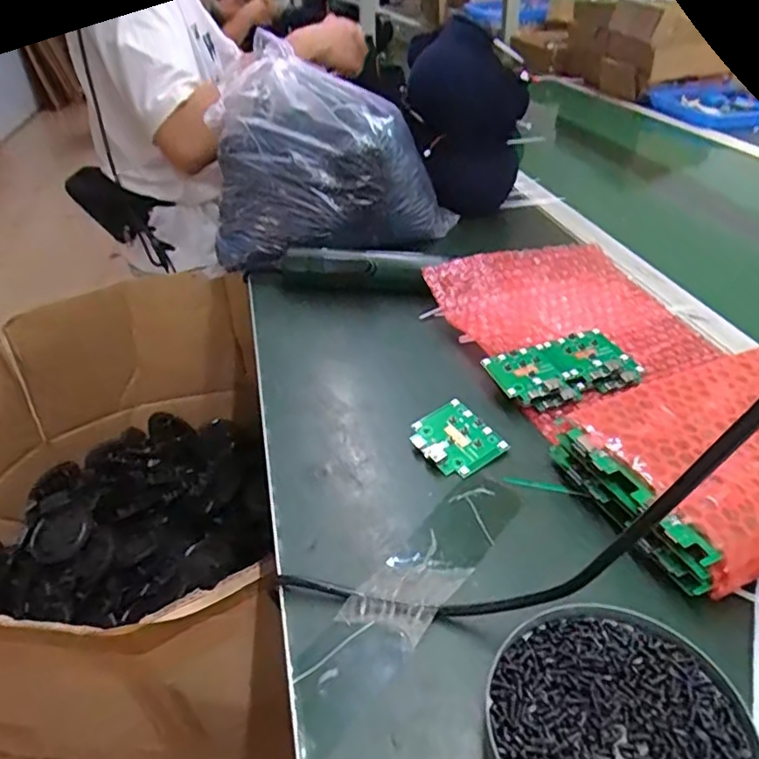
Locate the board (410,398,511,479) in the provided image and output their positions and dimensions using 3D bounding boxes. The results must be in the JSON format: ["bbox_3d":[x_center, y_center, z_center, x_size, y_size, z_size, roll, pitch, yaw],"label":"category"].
[{"bbox_3d":[0.055,0.043,0.439,0.054,0.004,0.058,-29,56,-26],"label":"board"}]

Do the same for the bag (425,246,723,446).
[{"bbox_3d":[0.172,-0.060,0.541,0.201,0.055,0.195,-16,38,-17],"label":"bag"}]

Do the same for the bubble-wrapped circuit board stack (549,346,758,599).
[{"bbox_3d":[0.237,0.047,0.393,0.216,0.046,0.137,-15,38,-16],"label":"bubble-wrapped circuit board stack"}]

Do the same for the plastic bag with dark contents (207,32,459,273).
[{"bbox_3d":[-0.062,-0.257,0.708,0.280,0.186,0.190,-10,36,-9],"label":"plastic bag with dark contents"}]

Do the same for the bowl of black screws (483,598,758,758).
[{"bbox_3d":[0.106,0.157,0.272,0.109,0.020,0.117,-2,36,2],"label":"bowl of black screws"}]

